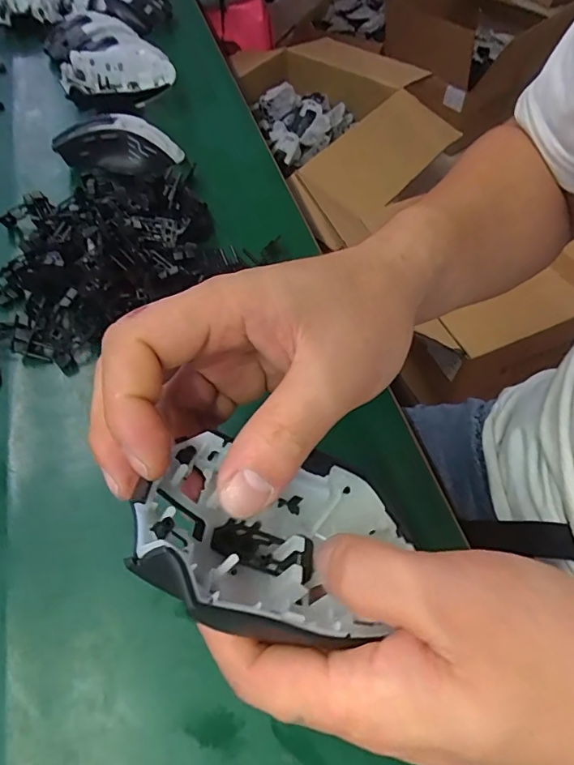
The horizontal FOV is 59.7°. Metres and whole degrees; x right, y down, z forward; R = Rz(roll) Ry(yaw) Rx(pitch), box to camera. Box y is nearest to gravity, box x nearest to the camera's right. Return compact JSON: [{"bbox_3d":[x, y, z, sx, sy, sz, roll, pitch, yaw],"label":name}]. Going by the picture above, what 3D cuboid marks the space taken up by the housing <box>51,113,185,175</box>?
[{"bbox_3d":[-0.156,-0.218,0.465,0.111,0.043,0.058,3,54,-1],"label":"housing"}]

